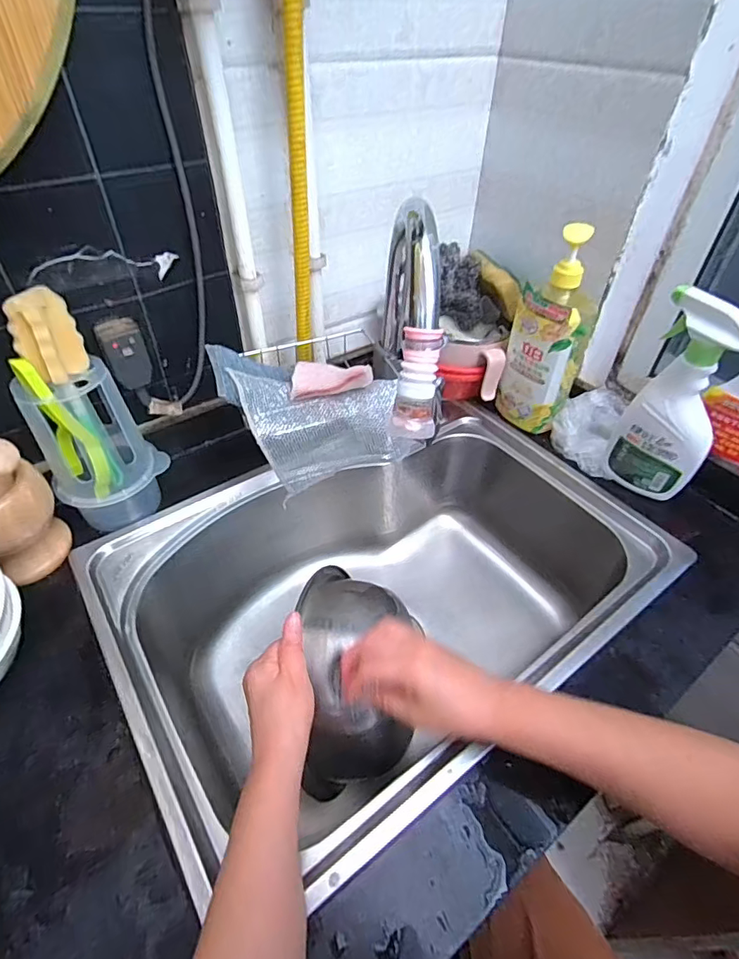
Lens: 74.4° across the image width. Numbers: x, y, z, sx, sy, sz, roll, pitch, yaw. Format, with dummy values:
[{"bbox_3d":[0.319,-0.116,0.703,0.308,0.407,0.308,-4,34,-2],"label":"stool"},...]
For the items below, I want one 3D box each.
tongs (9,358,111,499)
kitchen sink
[{"bbox_3d":[-0.304,-0.050,0.494,0.038,0.148,0.050,-26,52,-25],"label":"tongs"},{"bbox_3d":[0.017,0.151,0.620,0.574,0.202,0.422,-26,52,-25],"label":"kitchen sink"}]

